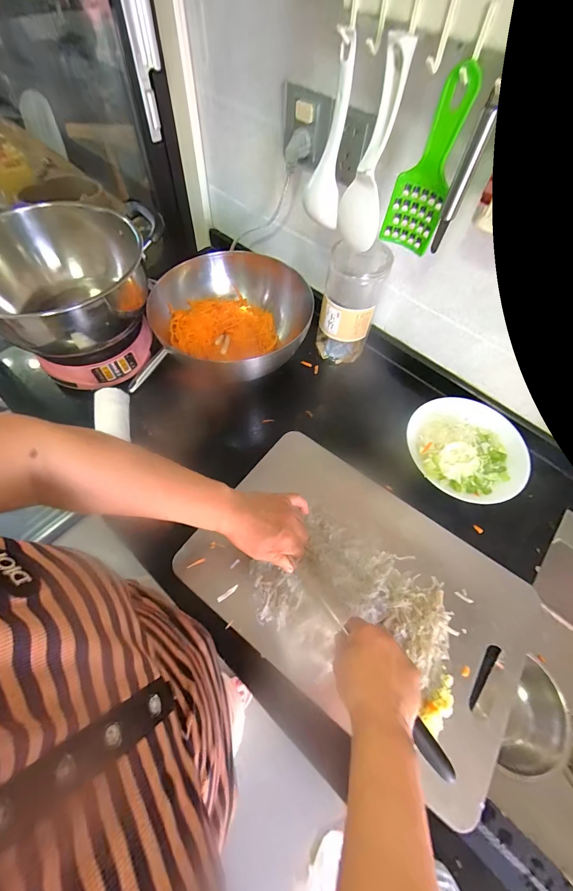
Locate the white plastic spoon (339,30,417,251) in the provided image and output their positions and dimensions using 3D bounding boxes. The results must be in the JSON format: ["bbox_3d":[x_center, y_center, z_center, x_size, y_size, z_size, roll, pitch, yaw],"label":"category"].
[{"bbox_3d":[0.101,-0.340,0.390,0.049,0.191,0.041,6,61,0],"label":"white plastic spoon"}]

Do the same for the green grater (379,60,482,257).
[{"bbox_3d":[0.159,-0.307,0.368,0.063,0.163,0.013,32,64,13],"label":"green grater"}]

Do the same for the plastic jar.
[{"bbox_3d":[0.110,-0.245,0.579,0.092,0.214,0.075,15,62,5],"label":"plastic jar"}]

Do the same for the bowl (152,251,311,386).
[{"bbox_3d":[-0.091,-0.230,0.584,0.260,0.114,0.215,28,64,11],"label":"bowl"}]

